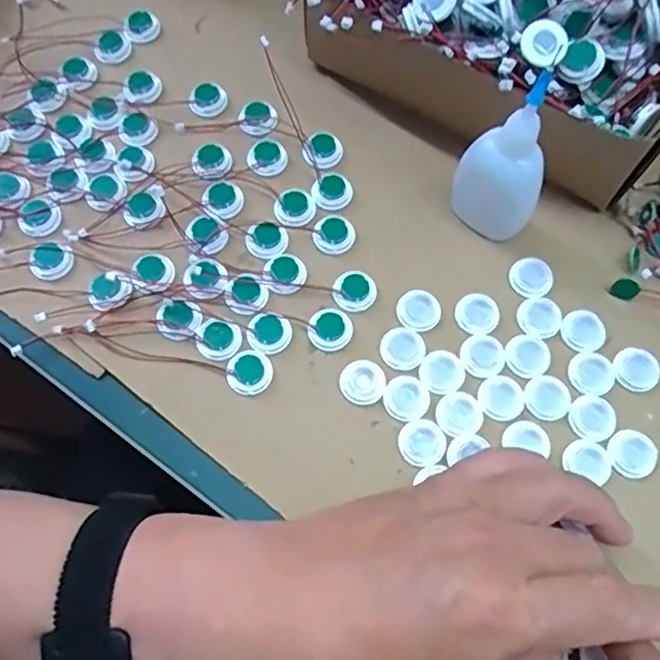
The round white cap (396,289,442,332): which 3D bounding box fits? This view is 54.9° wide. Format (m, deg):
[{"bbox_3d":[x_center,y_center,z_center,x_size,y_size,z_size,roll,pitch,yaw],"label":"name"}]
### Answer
[{"bbox_3d":[0.047,-0.011,0.335,0.023,0.004,0.022,0,68,-1],"label":"round white cap"}]

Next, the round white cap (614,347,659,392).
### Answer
[{"bbox_3d":[0.157,0.020,0.325,0.022,0.005,0.022,0,68,-1],"label":"round white cap"}]

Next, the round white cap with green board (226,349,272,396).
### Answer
[{"bbox_3d":[-0.041,0.021,0.322,0.022,0.006,0.022,0,68,-1],"label":"round white cap with green board"}]

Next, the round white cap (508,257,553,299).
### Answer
[{"bbox_3d":[0.109,-0.029,0.343,0.022,0.004,0.024,0,68,-1],"label":"round white cap"}]

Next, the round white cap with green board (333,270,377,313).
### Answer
[{"bbox_3d":[0.013,-0.021,0.337,0.022,0.005,0.022,0,68,-1],"label":"round white cap with green board"}]

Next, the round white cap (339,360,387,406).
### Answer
[{"bbox_3d":[0.017,0.026,0.321,0.023,0.005,0.022,0,68,-1],"label":"round white cap"}]

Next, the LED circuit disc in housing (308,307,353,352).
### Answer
[{"bbox_3d":[0.000,-0.001,0.330,0.022,0.005,0.023,0,68,-1],"label":"LED circuit disc in housing"}]

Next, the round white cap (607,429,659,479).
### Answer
[{"bbox_3d":[0.148,0.060,0.310,0.023,0.004,0.023,0,68,-1],"label":"round white cap"}]

